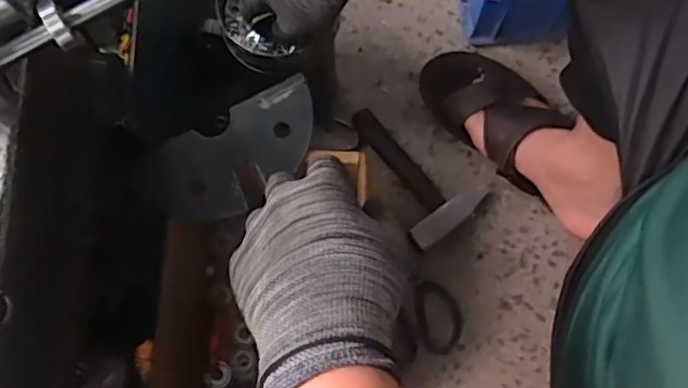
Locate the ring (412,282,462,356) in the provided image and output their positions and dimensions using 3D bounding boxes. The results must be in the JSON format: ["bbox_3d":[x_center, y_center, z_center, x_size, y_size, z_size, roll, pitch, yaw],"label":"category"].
[{"bbox_3d":[0.113,0.150,0.797,0.054,0.005,0.086,-7,77,0],"label":"ring"}]

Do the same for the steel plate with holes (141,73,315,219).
[{"bbox_3d":[-0.101,-0.037,0.625,0.179,0.008,0.089,-29,83,-9],"label":"steel plate with holes"}]

